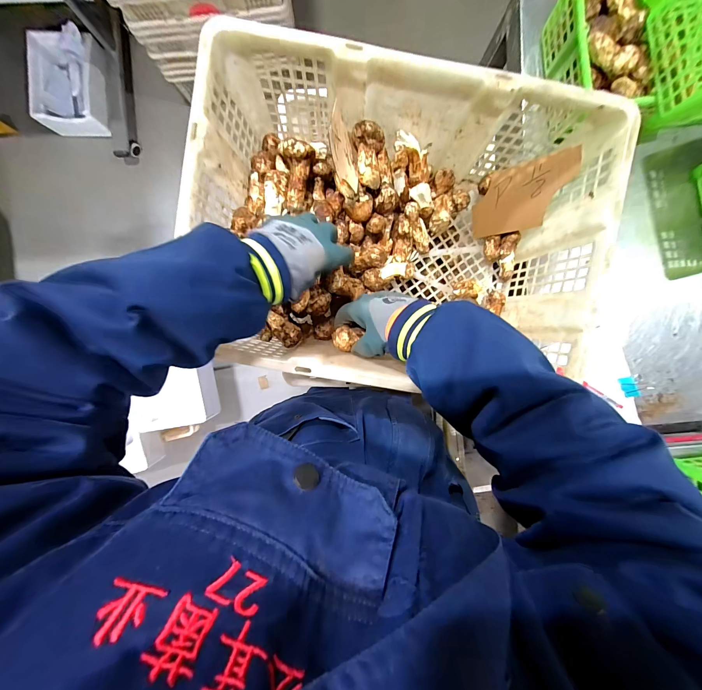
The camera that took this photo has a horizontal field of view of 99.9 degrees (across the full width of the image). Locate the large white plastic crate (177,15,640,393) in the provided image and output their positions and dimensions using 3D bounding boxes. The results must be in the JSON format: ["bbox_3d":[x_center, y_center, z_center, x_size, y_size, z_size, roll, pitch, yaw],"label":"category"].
[{"bbox_3d":[0.054,-0.136,0.404,0.462,0.165,0.349,8,94,-2],"label":"large white plastic crate"}]

